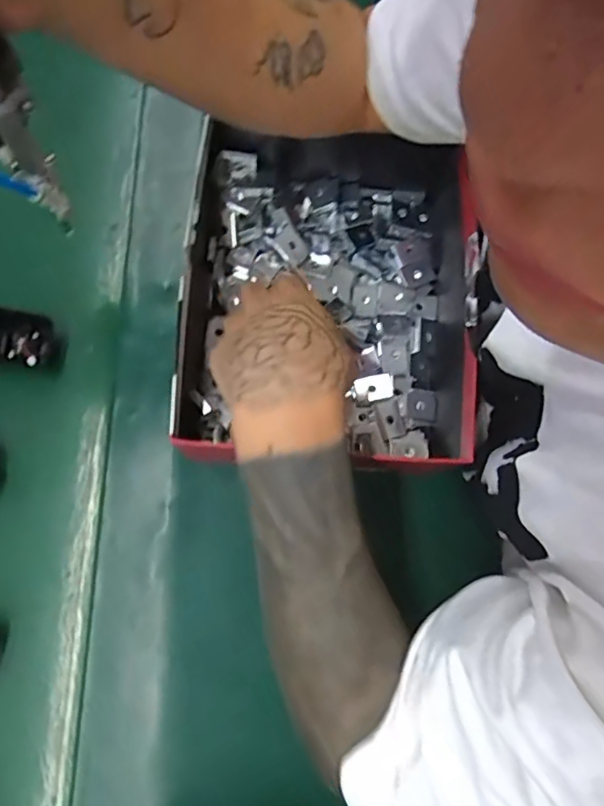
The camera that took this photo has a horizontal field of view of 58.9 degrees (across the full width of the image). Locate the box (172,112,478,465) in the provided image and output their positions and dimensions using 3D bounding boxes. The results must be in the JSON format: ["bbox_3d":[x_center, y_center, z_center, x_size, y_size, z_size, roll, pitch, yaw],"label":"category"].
[{"bbox_3d":[0.027,-0.082,0.399,0.218,0.075,0.253,4,74,-1],"label":"box"}]

